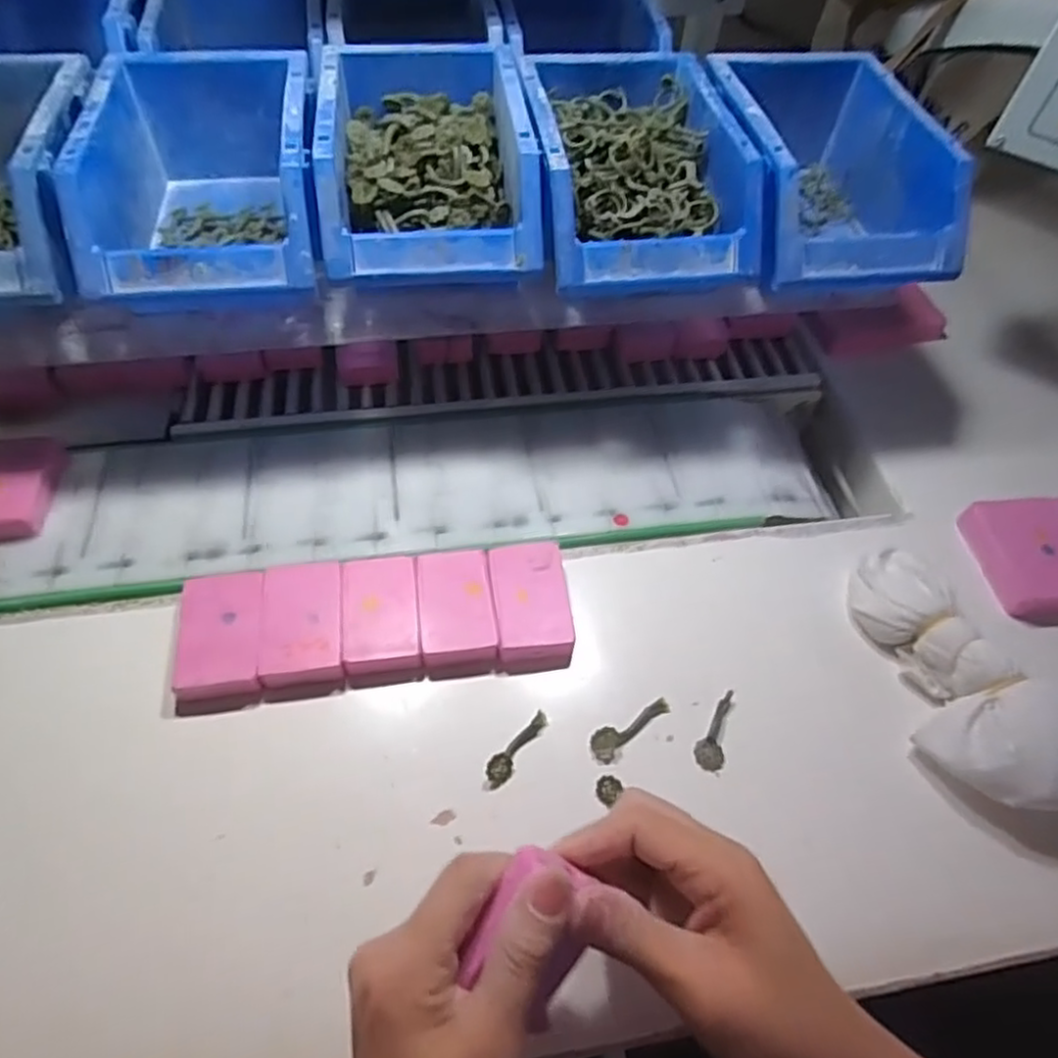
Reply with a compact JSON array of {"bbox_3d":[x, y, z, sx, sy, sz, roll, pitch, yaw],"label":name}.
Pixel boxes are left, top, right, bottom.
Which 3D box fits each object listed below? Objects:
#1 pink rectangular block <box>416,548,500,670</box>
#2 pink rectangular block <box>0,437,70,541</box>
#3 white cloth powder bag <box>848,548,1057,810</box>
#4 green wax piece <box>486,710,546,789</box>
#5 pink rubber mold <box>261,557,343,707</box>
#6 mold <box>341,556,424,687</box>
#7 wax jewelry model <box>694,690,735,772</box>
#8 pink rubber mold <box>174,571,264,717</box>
[{"bbox_3d":[-0.043,0.046,0.418,0.042,0.015,0.068,-6,55,-7],"label":"pink rectangular block"},{"bbox_3d":[-0.328,-0.030,0.446,0.047,0.023,0.081,-6,55,-7],"label":"pink rectangular block"},{"bbox_3d":[0.251,0.076,0.397,0.091,0.054,0.159,-10,56,-10],"label":"white cloth powder bag"},{"bbox_3d":[-0.005,0.117,0.376,0.012,0.010,0.046,37,61,22],"label":"green wax piece"},{"bbox_3d":[-0.130,0.057,0.406,0.045,0.014,0.078,-5,55,-6],"label":"pink rubber mold"},{"bbox_3d":[-0.087,0.052,0.412,0.043,0.016,0.073,-6,55,-7],"label":"mold"},{"bbox_3d":[0.104,0.112,0.392,0.015,0.008,0.045,18,56,10],"label":"wax jewelry model"},{"bbox_3d":[-0.174,0.063,0.399,0.045,0.017,0.076,-7,55,-7],"label":"pink rubber mold"}]

